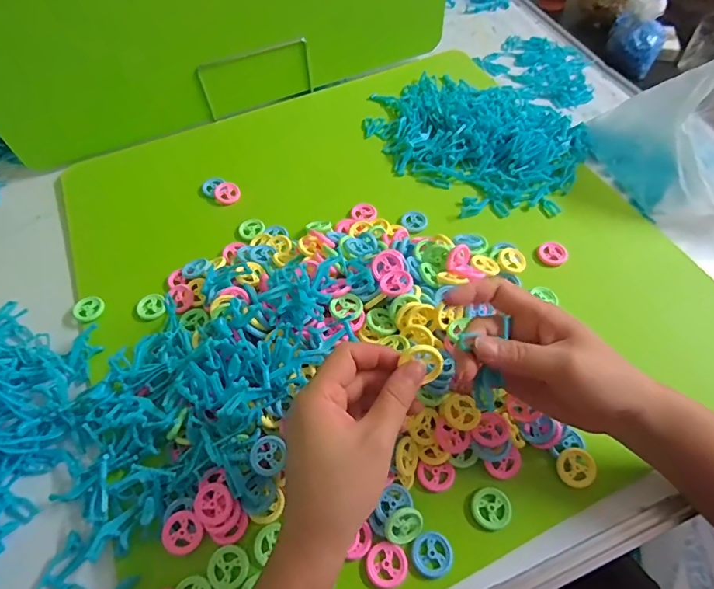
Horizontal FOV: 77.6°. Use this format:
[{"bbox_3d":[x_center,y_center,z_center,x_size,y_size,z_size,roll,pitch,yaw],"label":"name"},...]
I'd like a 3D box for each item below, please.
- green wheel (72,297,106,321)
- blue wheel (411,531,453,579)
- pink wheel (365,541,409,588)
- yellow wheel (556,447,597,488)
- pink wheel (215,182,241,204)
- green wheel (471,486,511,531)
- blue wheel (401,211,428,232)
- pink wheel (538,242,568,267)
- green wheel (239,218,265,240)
[{"bbox_3d":[-0.278,0.015,0.462,0.027,0.012,0.026,-1,56,2],"label":"green wheel"},{"bbox_3d":[0.056,0.192,0.329,0.030,0.004,0.029,-1,56,2],"label":"blue wheel"},{"bbox_3d":[0.022,0.198,0.327,0.030,0.004,0.029,-1,56,2],"label":"pink wheel"},{"bbox_3d":[0.179,0.141,0.362,0.030,0.007,0.029,-1,56,2],"label":"yellow wheel"},{"bbox_3d":[-0.159,-0.123,0.544,0.029,0.006,0.029,-41,88,-21],"label":"pink wheel"},{"bbox_3d":[0.105,0.165,0.345,0.029,0.004,0.029,-1,56,2],"label":"green wheel"},{"bbox_3d":[0.067,-0.084,0.513,0.028,0.005,0.028,-1,56,2],"label":"blue wheel"},{"bbox_3d":[0.213,-0.044,0.484,0.029,0.011,0.025,37,65,24],"label":"pink wheel"},{"bbox_3d":[-0.121,-0.075,0.514,0.028,0.004,0.033,-11,56,-5],"label":"green wheel"}]

